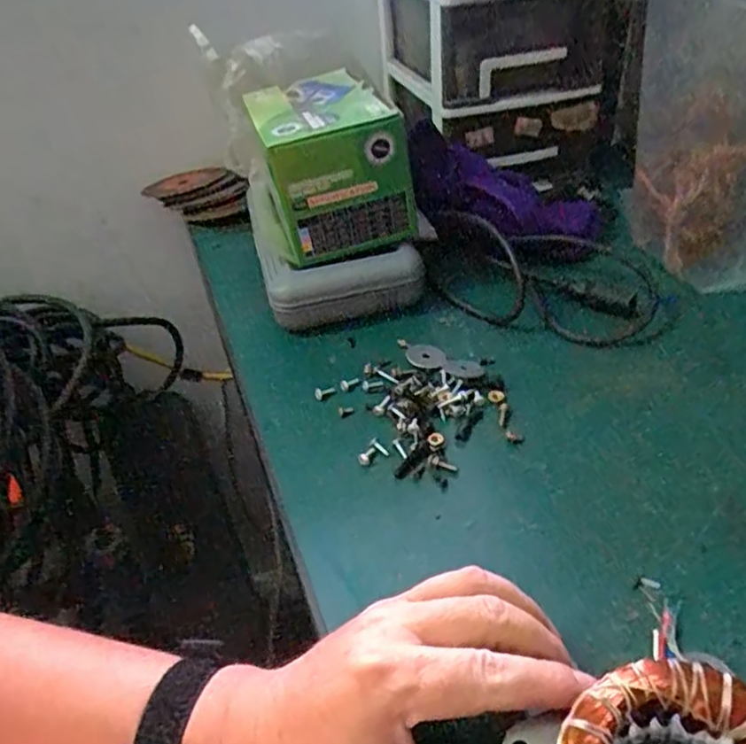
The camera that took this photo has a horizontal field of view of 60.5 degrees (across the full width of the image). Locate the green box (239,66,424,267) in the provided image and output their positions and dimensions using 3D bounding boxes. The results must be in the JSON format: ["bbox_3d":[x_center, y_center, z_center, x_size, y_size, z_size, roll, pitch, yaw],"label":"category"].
[{"bbox_3d":[-0.041,-0.176,0.526,0.106,0.095,0.165,-15,39,-12],"label":"green box"}]

